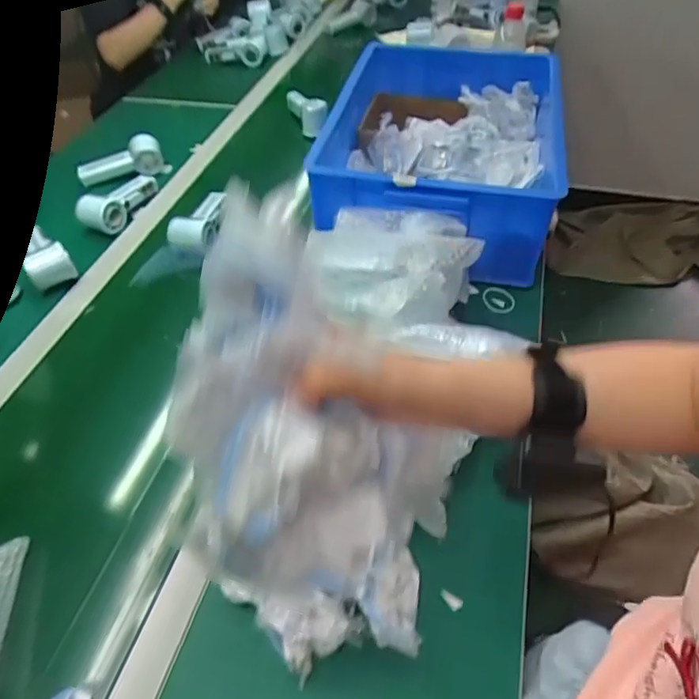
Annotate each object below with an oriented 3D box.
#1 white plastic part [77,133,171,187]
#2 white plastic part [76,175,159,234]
[{"bbox_3d":[-0.419,-0.351,0.995,0.165,0.063,0.053,-6,49,-4],"label":"white plastic part"},{"bbox_3d":[-0.393,-0.257,0.909,0.074,0.046,0.153,10,50,10],"label":"white plastic part"}]

